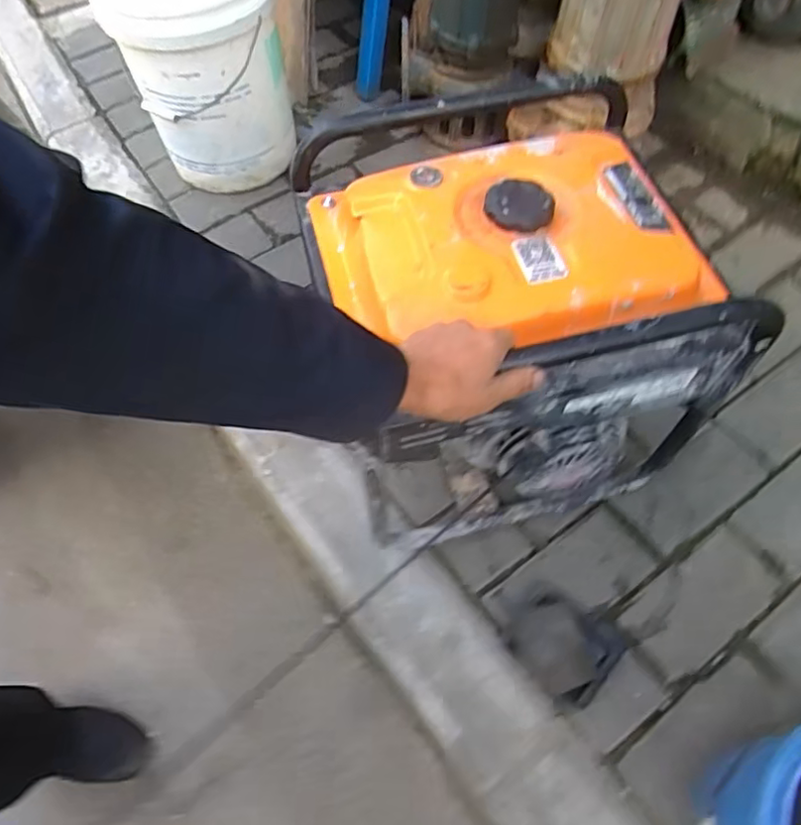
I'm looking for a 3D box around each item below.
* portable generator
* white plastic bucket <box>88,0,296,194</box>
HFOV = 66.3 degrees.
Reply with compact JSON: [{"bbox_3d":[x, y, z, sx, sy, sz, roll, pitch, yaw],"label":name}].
[{"bbox_3d":[0.122,-0.106,0.810,0.419,0.449,0.382,-12,63,-8],"label":"portable generator"},{"bbox_3d":[-0.380,-0.676,1.187,0.284,0.350,0.285,0,59,0],"label":"white plastic bucket"}]

